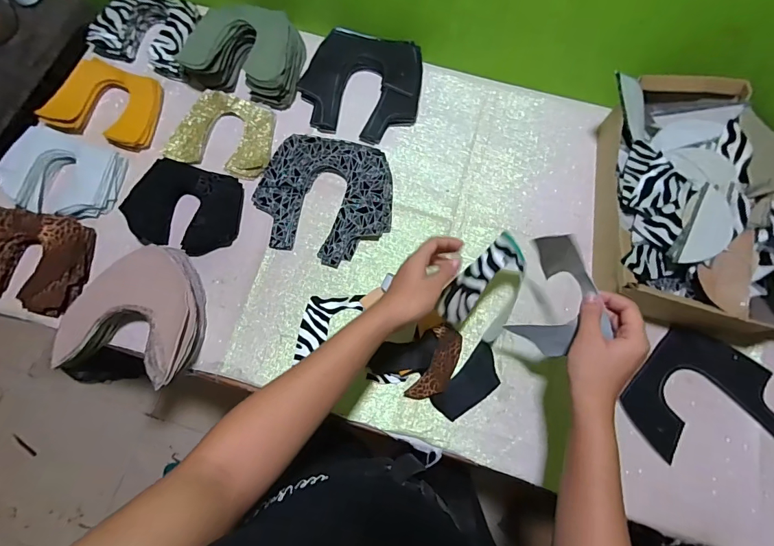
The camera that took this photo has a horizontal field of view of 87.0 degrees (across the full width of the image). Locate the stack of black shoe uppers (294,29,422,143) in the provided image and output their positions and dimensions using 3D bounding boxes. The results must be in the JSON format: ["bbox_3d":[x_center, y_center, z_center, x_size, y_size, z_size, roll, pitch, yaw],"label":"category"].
[{"bbox_3d":[-0.043,-0.309,0.676,0.193,0.034,0.183,11,72,3],"label":"stack of black shoe uppers"}]

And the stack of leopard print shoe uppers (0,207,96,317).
[{"bbox_3d":[-0.507,-0.019,0.573,0.167,0.037,0.139,8,72,2],"label":"stack of leopard print shoe uppers"}]

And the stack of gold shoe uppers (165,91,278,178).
[{"bbox_3d":[-0.254,-0.222,0.653,0.153,0.020,0.135,15,72,4],"label":"stack of gold shoe uppers"}]

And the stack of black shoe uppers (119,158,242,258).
[{"bbox_3d":[-0.297,-0.097,0.606,0.156,0.028,0.132,21,73,6],"label":"stack of black shoe uppers"}]

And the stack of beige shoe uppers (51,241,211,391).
[{"bbox_3d":[-0.329,0.055,0.537,0.159,0.061,0.182,-2,72,-1],"label":"stack of beige shoe uppers"}]

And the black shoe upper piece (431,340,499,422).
[{"bbox_3d":[0.114,0.150,0.552,0.051,0.008,0.108,43,76,12],"label":"black shoe upper piece"}]

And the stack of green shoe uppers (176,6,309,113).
[{"bbox_3d":[-0.234,-0.356,0.665,0.180,0.065,0.132,12,72,4],"label":"stack of green shoe uppers"}]

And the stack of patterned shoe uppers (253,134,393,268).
[{"bbox_3d":[-0.094,-0.112,0.615,0.196,0.032,0.187,11,72,3],"label":"stack of patterned shoe uppers"}]

